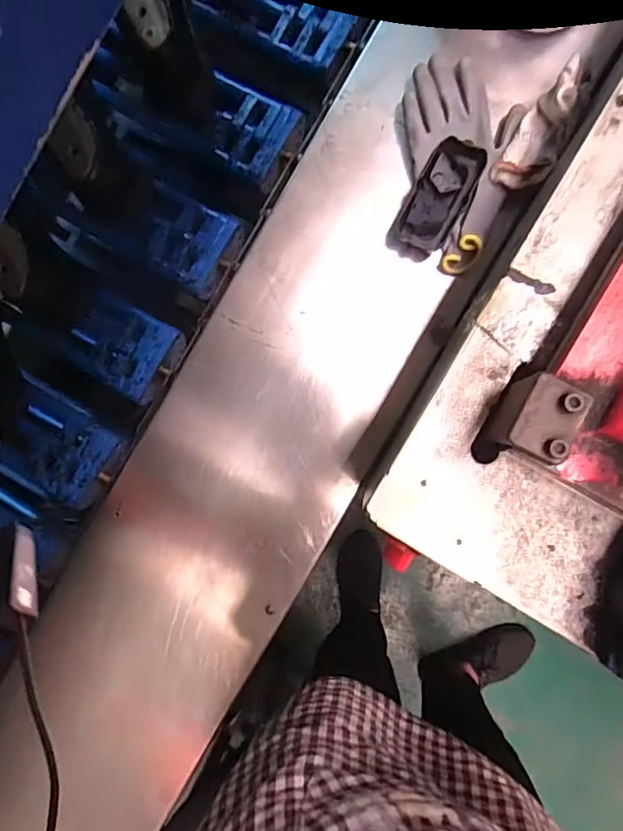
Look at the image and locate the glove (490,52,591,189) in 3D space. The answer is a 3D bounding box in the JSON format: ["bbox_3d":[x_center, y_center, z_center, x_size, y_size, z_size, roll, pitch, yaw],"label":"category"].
[{"bbox_3d":[0.213,-0.275,0.505,0.060,0.044,0.111,25,92,7],"label":"glove"}]

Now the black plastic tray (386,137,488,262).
[{"bbox_3d":[0.125,-0.218,0.533,0.056,0.017,0.118,29,92,6],"label":"black plastic tray"}]

